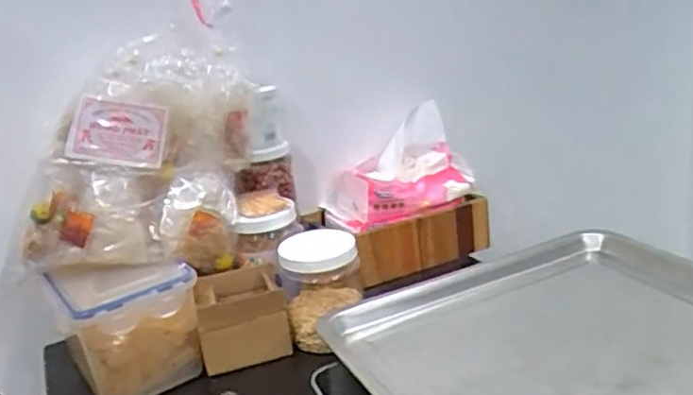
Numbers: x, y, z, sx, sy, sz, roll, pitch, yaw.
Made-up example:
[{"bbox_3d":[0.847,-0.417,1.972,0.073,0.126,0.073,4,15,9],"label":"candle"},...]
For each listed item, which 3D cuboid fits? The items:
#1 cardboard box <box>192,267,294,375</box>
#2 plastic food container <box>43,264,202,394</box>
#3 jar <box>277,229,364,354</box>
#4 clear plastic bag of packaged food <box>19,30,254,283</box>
[{"bbox_3d":[-0.122,0.144,0.757,0.099,0.090,0.088,-10,19,-9],"label":"cardboard box"},{"bbox_3d":[-0.241,0.145,0.733,0.139,0.127,0.117,-16,21,-25],"label":"plastic food container"},{"bbox_3d":[-0.029,0.109,0.787,0.092,0.112,0.093,-7,19,2],"label":"jar"},{"bbox_3d":[-0.231,-0.052,0.760,0.224,0.288,0.051,10,-4,-18],"label":"clear plastic bag of packaged food"}]

